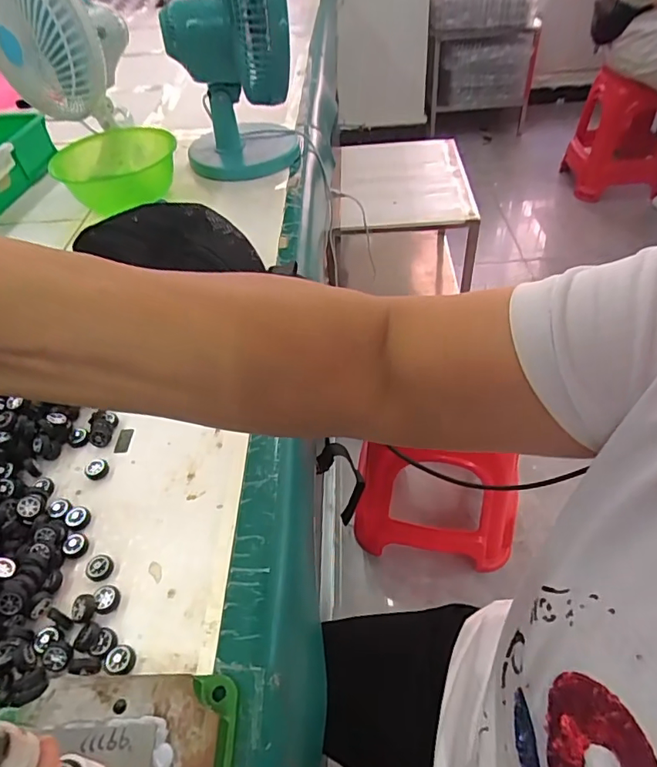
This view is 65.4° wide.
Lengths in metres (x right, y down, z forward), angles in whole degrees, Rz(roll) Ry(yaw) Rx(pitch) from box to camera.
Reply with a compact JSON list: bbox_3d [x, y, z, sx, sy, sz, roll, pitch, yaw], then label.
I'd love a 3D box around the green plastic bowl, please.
[{"bbox_3d":[-0.329,-0.342,0.818,0.175,0.072,0.155,-7,46,-1],"label":"green plastic bowl"}]

